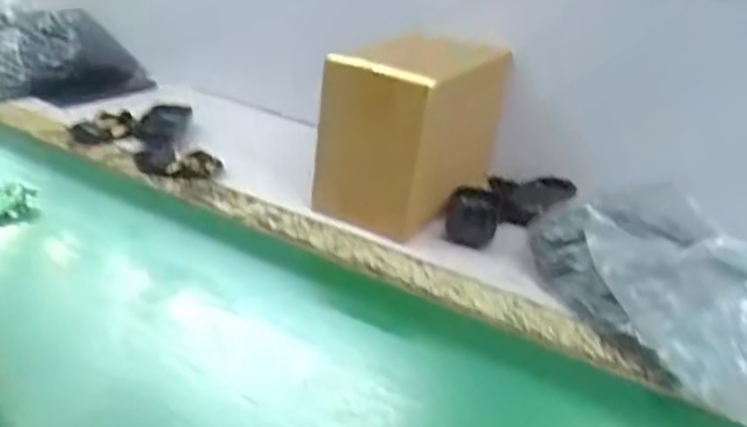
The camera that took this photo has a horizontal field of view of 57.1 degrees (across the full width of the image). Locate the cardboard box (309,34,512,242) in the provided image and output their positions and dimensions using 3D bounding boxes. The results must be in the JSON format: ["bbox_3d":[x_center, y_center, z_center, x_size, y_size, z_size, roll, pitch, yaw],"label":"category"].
[{"bbox_3d":[0.049,-0.095,0.751,0.122,0.169,0.220,21,28,24],"label":"cardboard box"}]

